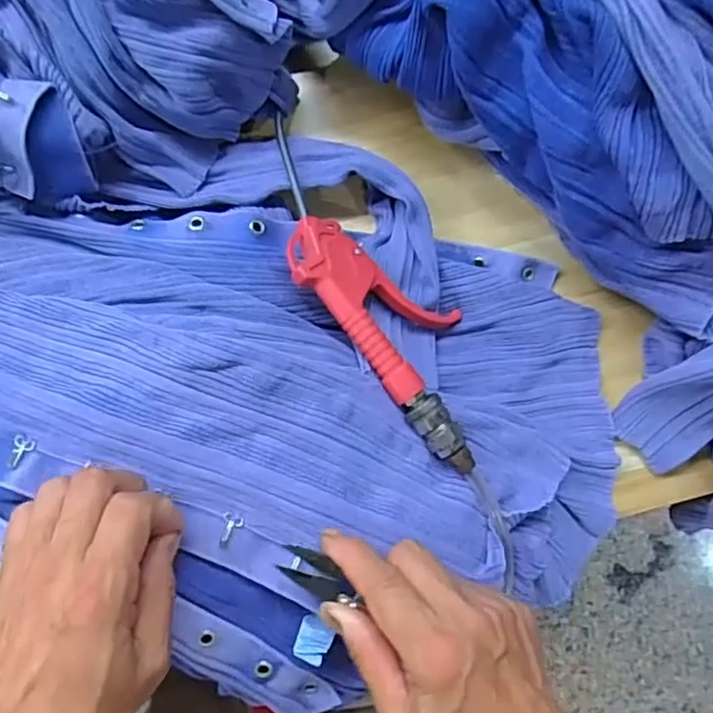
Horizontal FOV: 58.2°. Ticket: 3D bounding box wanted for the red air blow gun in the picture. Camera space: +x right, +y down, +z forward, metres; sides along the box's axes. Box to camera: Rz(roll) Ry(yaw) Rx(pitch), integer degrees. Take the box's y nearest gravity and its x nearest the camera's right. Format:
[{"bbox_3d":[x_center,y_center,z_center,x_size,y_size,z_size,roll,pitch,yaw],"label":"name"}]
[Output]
[{"bbox_3d":[0.010,-0.044,0.404,0.235,0.020,0.085,50,47,-2],"label":"red air blow gun"}]

